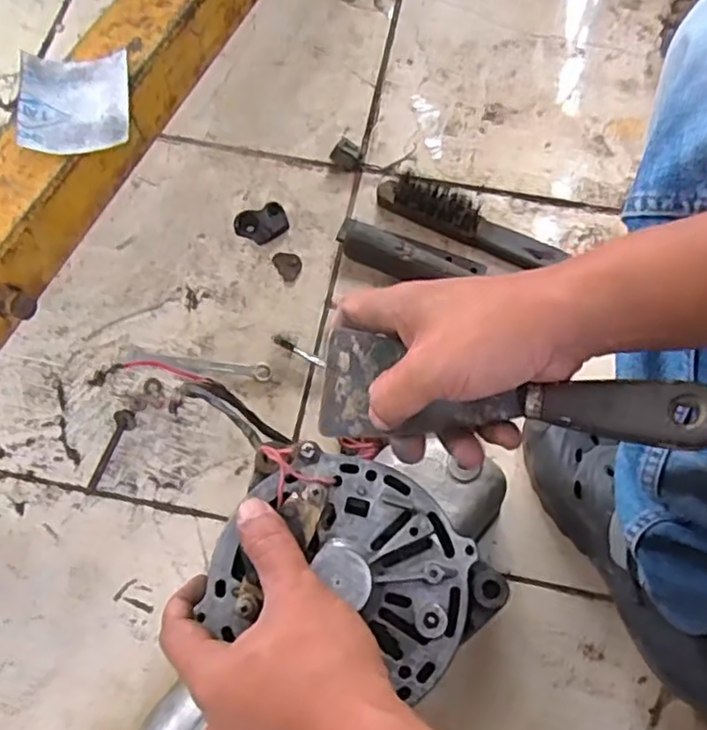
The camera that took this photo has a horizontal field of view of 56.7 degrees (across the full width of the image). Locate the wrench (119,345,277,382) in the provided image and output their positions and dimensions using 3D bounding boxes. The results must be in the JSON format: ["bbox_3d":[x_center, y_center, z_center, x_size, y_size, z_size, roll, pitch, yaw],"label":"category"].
[{"bbox_3d":[-0.154,-0.002,0.644,0.148,0.011,0.018,8,68,1],"label":"wrench"}]

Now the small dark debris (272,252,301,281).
[{"bbox_3d":[-0.068,-0.106,0.694,0.025,0.004,0.036,-30,73,-13],"label":"small dark debris"}]

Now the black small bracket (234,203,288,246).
[{"bbox_3d":[-0.098,-0.152,0.708,0.056,0.012,0.041,-28,72,-13],"label":"black small bracket"}]

